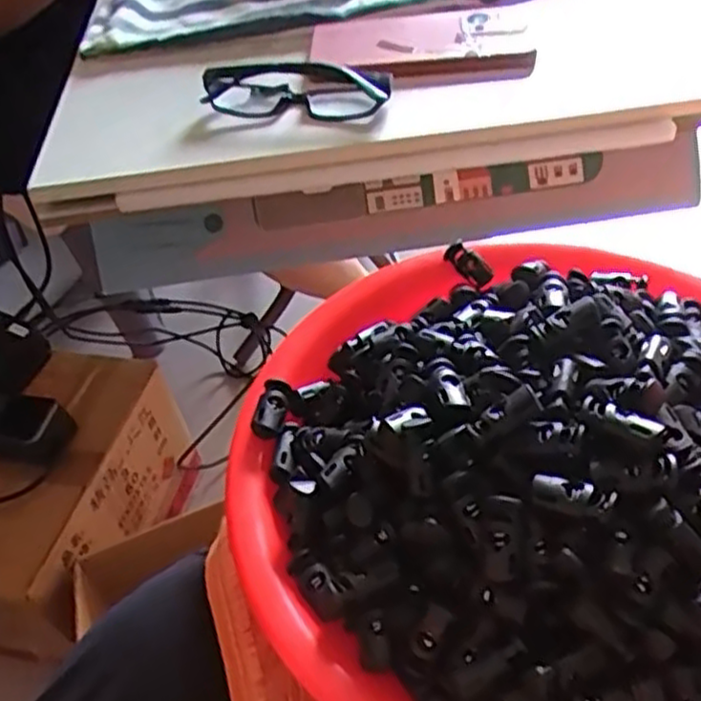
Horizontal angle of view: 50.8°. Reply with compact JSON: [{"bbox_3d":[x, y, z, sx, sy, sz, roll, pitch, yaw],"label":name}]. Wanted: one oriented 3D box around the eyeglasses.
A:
[{"bbox_3d":[-0.037,-0.192,0.542,0.137,0.037,0.054,7,49,14],"label":"eyeglasses"}]

